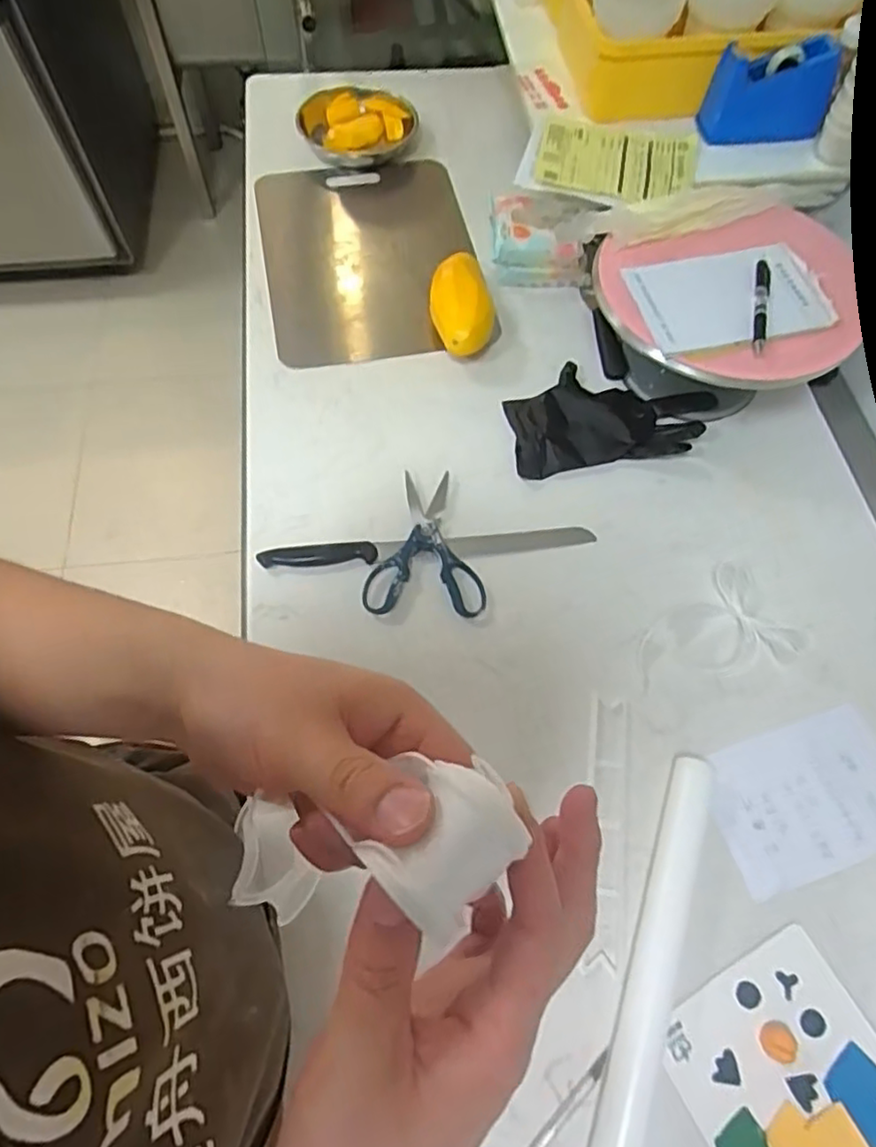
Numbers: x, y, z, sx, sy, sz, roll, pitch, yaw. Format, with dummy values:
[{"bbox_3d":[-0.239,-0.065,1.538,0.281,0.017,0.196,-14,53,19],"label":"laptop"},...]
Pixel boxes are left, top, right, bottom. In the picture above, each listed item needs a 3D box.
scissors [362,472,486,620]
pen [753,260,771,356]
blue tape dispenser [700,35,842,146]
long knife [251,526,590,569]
[{"bbox_3d":[-0.013,-0.033,0.697,0.124,0.015,0.166,1,65,1],"label":"scissors"},{"bbox_3d":[0.335,-0.276,0.663,0.015,0.012,0.136,13,65,3],"label":"pen"},{"bbox_3d":[0.383,-0.558,0.746,0.135,0.080,0.045,0,65,-2],"label":"blue tape dispenser"},{"bbox_3d":[-0.009,-0.029,0.695,0.356,0.018,0.026,-5,65,-2],"label":"long knife"}]

